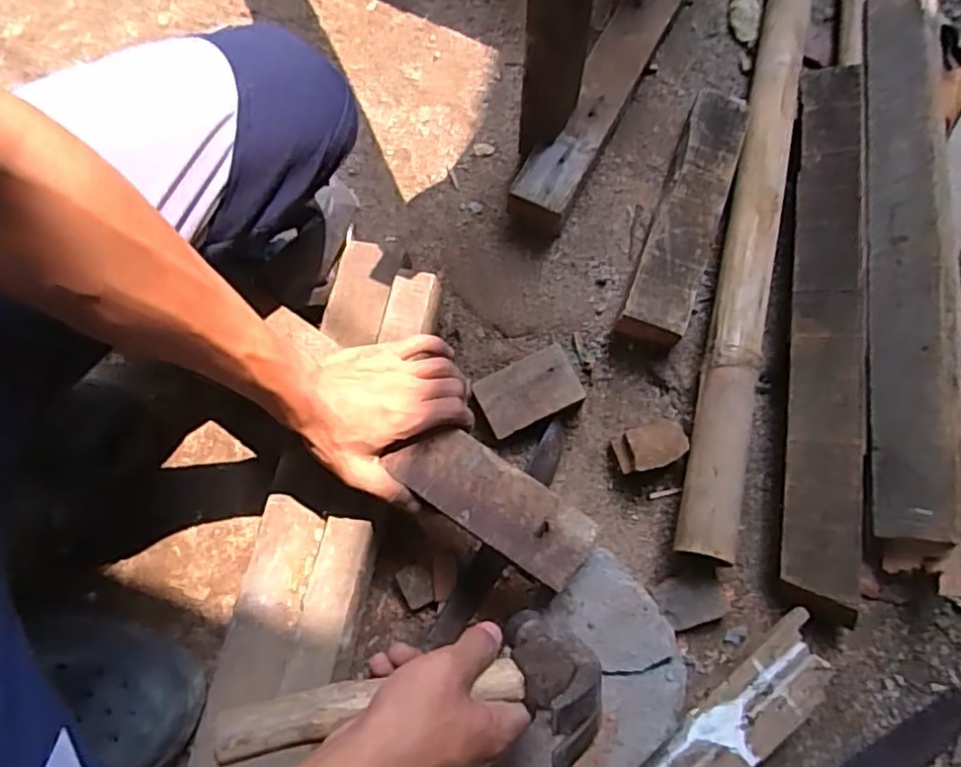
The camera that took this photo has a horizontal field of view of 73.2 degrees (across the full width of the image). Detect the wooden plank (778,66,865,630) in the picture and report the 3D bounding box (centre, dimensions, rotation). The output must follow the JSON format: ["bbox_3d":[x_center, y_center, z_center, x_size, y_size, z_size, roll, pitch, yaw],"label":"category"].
[{"bbox_3d":[0.320,-0.069,0.599,0.058,0.025,0.540,8,74,3],"label":"wooden plank"}]

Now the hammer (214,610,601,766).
[{"bbox_3d":[-0.037,0.178,0.367,0.209,0.108,0.064,0,73,-16],"label":"hammer"}]

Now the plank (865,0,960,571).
[{"bbox_3d":[0.412,-0.149,0.619,0.061,0.042,0.630,9,74,3],"label":"plank"}]

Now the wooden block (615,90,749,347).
[{"bbox_3d":[0.210,-0.174,0.664,0.065,0.047,0.283,20,75,6],"label":"wooden block"}]

